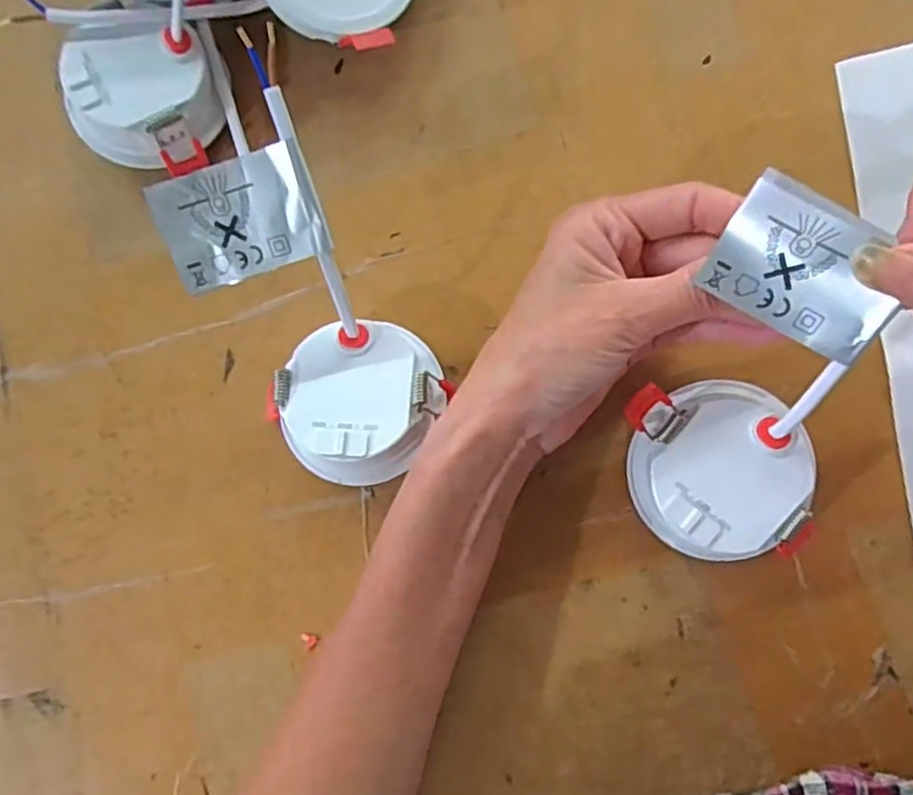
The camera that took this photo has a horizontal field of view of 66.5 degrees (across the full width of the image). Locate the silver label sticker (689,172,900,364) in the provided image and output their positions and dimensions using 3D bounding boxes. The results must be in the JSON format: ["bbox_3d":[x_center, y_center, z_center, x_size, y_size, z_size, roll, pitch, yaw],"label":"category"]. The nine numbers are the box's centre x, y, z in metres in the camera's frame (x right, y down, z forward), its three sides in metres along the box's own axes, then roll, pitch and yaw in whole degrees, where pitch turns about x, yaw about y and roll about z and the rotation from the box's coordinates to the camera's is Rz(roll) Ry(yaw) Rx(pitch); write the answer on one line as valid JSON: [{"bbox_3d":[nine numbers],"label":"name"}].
[{"bbox_3d":[0.112,-0.041,0.221,0.056,0.004,0.041,33,125,10],"label":"silver label sticker"}]

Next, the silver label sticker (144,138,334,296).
[{"bbox_3d":[-0.077,-0.064,0.251,0.056,0.004,0.040,-17,107,4],"label":"silver label sticker"}]

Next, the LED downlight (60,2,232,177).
[{"bbox_3d":[-0.136,-0.137,0.310,0.059,0.035,0.065,15,90,7],"label":"LED downlight"}]

